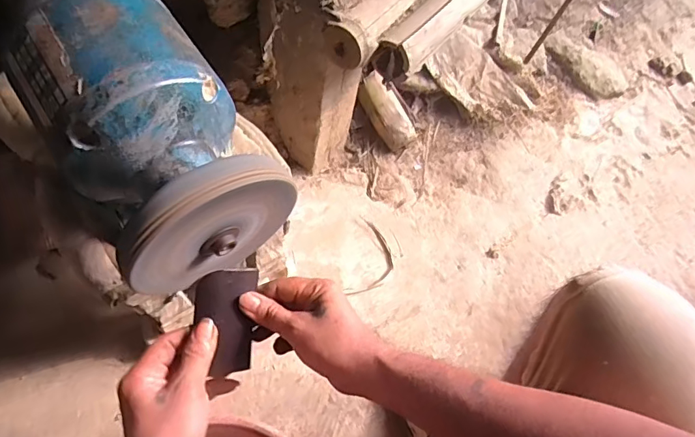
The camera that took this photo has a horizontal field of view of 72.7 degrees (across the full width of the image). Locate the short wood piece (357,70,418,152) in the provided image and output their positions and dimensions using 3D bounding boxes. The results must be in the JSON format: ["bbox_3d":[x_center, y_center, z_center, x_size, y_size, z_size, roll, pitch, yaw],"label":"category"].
[{"bbox_3d":[0.087,-0.228,0.992,0.078,0.052,0.162,-35,98,-20],"label":"short wood piece"}]

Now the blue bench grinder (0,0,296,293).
[{"bbox_3d":[-0.160,-0.072,0.383,0.143,0.124,0.224,-33,69,-19],"label":"blue bench grinder"}]

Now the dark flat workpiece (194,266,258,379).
[{"bbox_3d":[-0.108,0.093,0.416,0.050,0.012,0.098,5,100,-14],"label":"dark flat workpiece"}]

